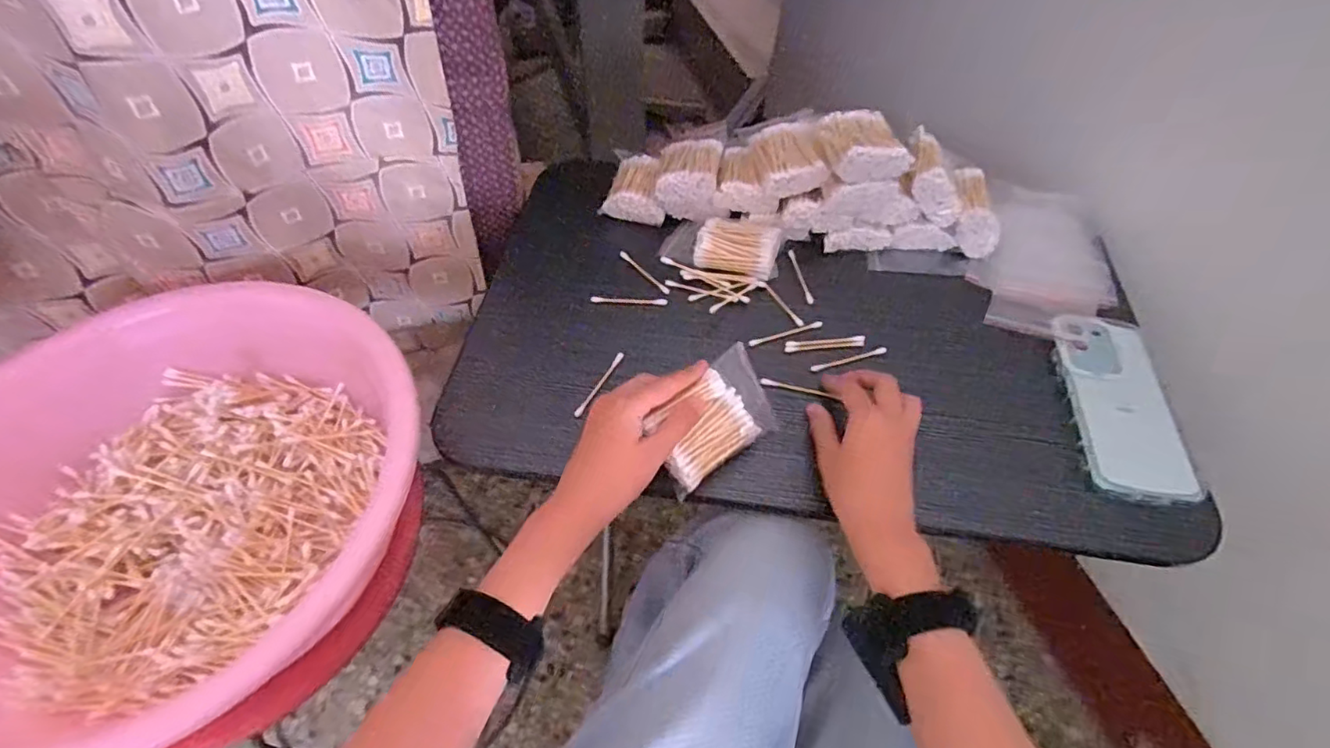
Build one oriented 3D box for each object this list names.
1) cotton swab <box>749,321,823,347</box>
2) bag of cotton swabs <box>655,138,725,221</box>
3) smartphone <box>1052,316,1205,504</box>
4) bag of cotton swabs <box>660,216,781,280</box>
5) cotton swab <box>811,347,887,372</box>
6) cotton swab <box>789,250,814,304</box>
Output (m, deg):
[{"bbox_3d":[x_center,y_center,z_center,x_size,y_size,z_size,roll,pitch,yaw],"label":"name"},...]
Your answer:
[{"bbox_3d":[0.107,-0.036,0.514,0.071,0.004,0.007,-15,57,-11],"label":"cotton swab"},{"bbox_3d":[0.025,-0.198,0.574,0.063,0.042,0.075,8,55,5],"label":"bag of cotton swabs"},{"bbox_3d":[0.359,0.020,0.461,0.073,0.008,0.165,3,55,10],"label":"smartphone"},{"bbox_3d":[0.056,-0.127,0.559,0.106,0.035,0.064,10,55,6],"label":"bag of cotton swabs"},{"bbox_3d":[0.156,-0.012,0.496,0.069,0.005,0.007,-14,56,-10],"label":"cotton swab"},{"bbox_3d":[0.128,-0.093,0.553,0.008,0.004,0.069,-8,55,-6],"label":"cotton swab"}]

